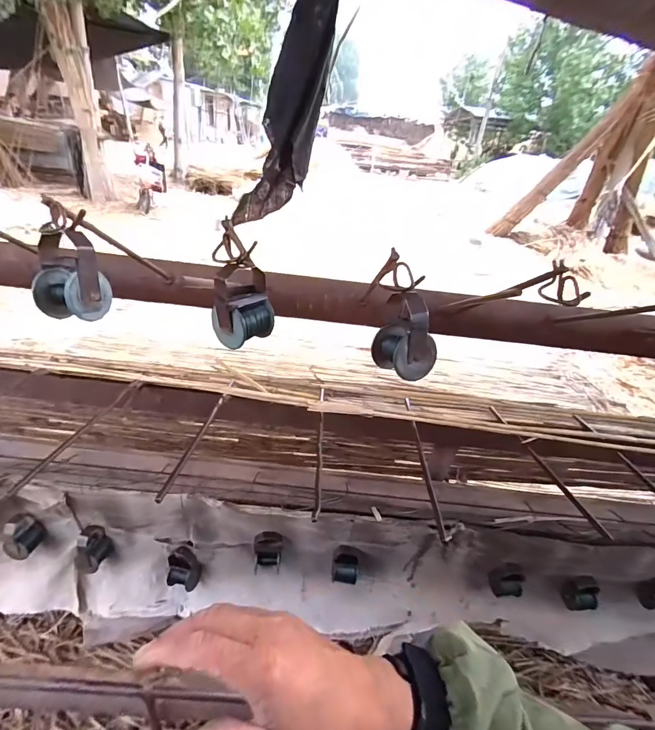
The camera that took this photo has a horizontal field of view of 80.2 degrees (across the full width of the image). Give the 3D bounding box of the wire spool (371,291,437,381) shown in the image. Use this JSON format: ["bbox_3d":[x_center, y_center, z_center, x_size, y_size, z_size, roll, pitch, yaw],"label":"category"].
[{"bbox_3d":[0.074,-0.029,0.363,0.044,0.070,0.050,-5,32,-18],"label":"wire spool"}]

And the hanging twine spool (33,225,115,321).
[{"bbox_3d":[-0.234,-0.079,0.347,0.054,0.071,0.042,14,31,13],"label":"hanging twine spool"}]

